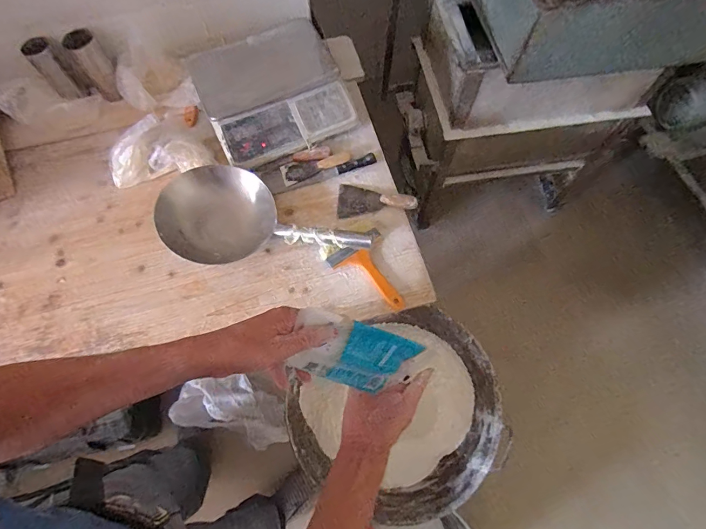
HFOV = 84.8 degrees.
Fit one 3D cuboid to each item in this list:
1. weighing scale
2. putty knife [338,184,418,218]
[{"bbox_3d":[-0.195,-0.413,0.900,0.305,0.090,0.307,-24,68,-10],"label":"weighing scale"},{"bbox_3d":[0.052,-0.146,0.854,0.170,0.016,0.081,0,66,0],"label":"putty knife"}]

